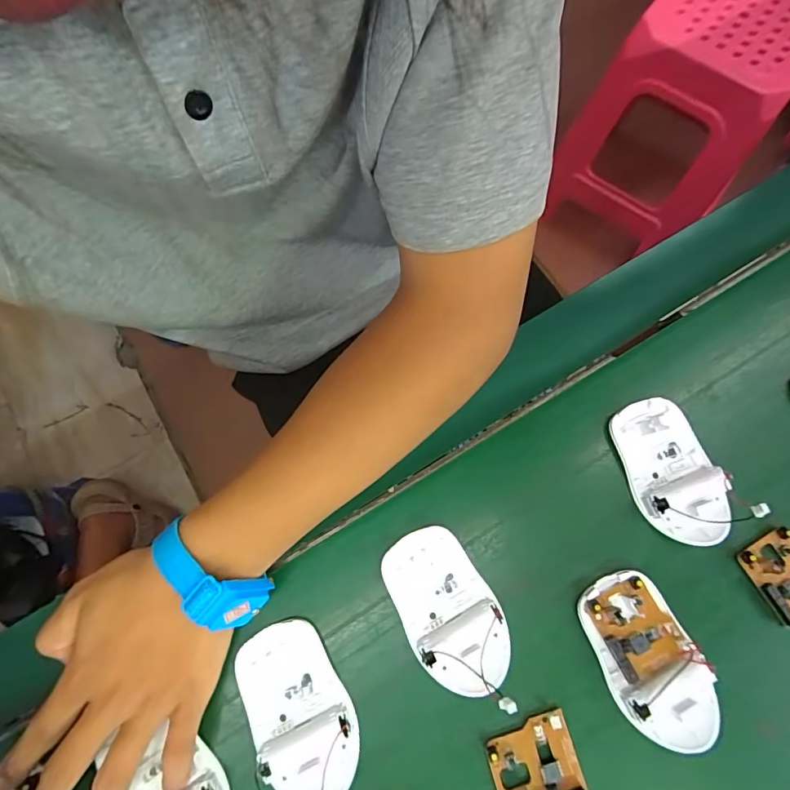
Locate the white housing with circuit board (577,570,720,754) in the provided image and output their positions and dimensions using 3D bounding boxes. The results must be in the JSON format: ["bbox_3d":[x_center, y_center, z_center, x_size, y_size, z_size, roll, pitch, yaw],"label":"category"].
[{"bbox_3d":[0.154,0.160,0.276,0.053,0.017,0.098,-25,76,-7],"label":"white housing with circuit board"}]

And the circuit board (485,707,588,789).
[{"bbox_3d":[0.080,0.213,0.266,0.050,0.012,0.042,-17,75,-5],"label":"circuit board"}]

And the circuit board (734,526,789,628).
[{"bbox_3d":[0.250,0.114,0.294,0.042,0.014,0.046,-28,76,-8],"label":"circuit board"}]

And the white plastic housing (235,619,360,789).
[{"bbox_3d":[-0.058,0.186,0.270,0.055,0.015,0.094,-29,76,-8],"label":"white plastic housing"}]

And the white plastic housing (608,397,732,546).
[{"bbox_3d":[0.185,0.049,0.308,0.055,0.019,0.096,-20,75,-6],"label":"white plastic housing"}]

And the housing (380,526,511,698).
[{"bbox_3d":[0.032,0.131,0.285,0.056,0.020,0.094,-25,76,-7],"label":"housing"}]

